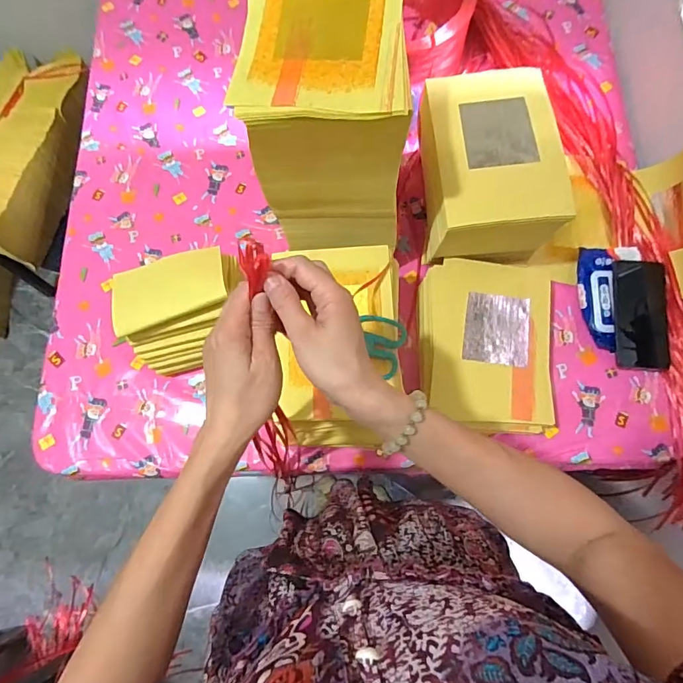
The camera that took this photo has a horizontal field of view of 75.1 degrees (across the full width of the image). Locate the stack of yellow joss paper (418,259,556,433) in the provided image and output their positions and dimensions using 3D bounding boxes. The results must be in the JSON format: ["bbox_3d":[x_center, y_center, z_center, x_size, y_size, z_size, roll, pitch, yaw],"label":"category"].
[{"bbox_3d":[0.212,0.005,0.659,0.183,0.055,0.244,3,75,0],"label":"stack of yellow joss paper"}]

